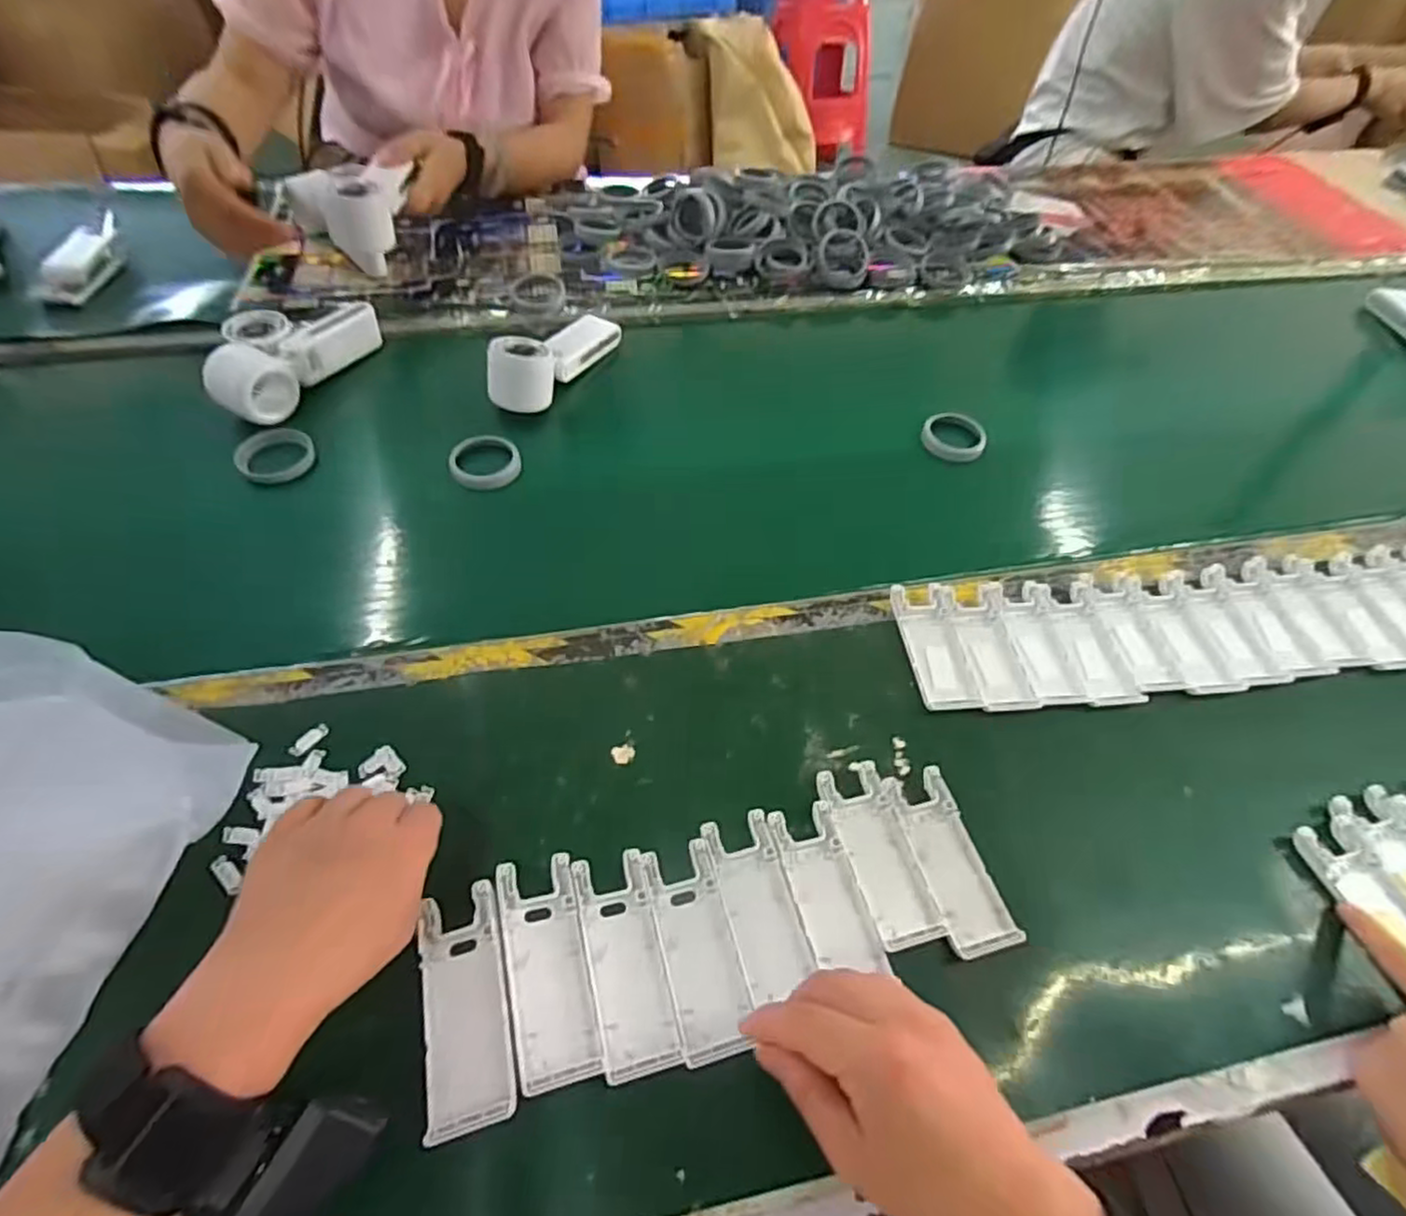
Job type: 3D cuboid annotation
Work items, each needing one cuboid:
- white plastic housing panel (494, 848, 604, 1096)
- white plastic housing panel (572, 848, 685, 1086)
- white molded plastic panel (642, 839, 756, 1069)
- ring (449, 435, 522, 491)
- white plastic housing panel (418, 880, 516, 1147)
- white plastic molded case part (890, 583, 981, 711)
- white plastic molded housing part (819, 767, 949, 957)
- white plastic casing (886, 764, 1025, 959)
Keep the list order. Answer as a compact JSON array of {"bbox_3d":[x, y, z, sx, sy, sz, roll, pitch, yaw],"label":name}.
[{"bbox_3d":[-0.078,0.181,0.344,0.038,0.018,0.102,-12,53,-12],"label":"white plastic housing panel"},{"bbox_3d":[-0.040,0.183,0.354,0.038,0.013,0.102,-11,53,-11],"label":"white plastic housing panel"},{"bbox_3d":[-0.003,0.182,0.366,0.041,0.009,0.103,-9,54,-10],"label":"white molded plastic panel"},{"bbox_3d":[-0.190,-0.129,0.596,0.058,0.018,0.058,1,51,-2],"label":"ring"},{"bbox_3d":[-0.115,0.192,0.330,0.038,0.015,0.102,-12,53,-12],"label":"white plastic housing panel"},{"bbox_3d":[0.165,0.027,0.486,0.040,0.011,0.100,-4,52,-6],"label":"white plastic molded case part"},{"bbox_3d":[0.103,0.144,0.401,0.040,0.013,0.101,-13,53,-13],"label":"white plastic molded housing part"},{"bbox_3d":[0.145,0.148,0.401,0.040,0.013,0.102,-10,53,-11],"label":"white plastic casing"}]

